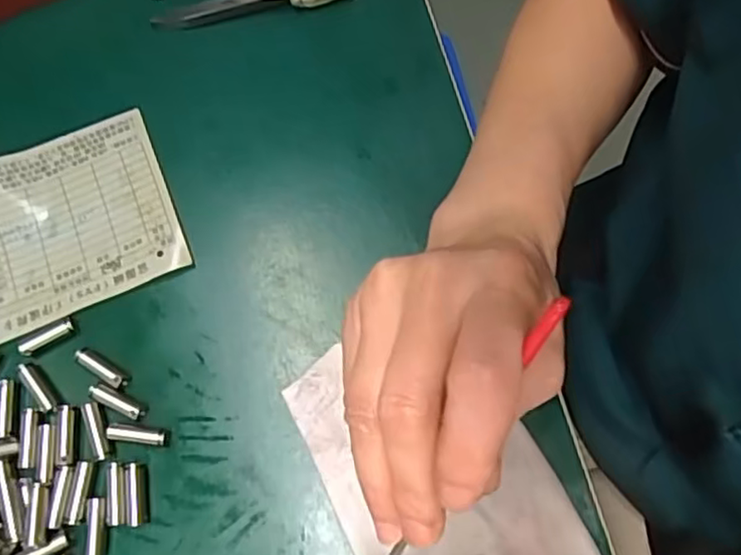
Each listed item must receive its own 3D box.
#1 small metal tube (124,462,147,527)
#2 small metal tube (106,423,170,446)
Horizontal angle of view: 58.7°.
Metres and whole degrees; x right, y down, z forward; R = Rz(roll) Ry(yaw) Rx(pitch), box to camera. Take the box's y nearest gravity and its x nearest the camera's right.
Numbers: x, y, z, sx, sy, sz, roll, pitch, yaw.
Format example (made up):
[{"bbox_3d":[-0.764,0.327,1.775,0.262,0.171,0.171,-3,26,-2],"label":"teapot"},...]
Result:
[{"bbox_3d":[-0.096,0.089,0.271,0.008,0.005,0.025,-8,72,-1],"label":"small metal tube"},{"bbox_3d":[-0.099,0.066,0.278,0.026,0.004,0.007,6,72,3],"label":"small metal tube"}]

